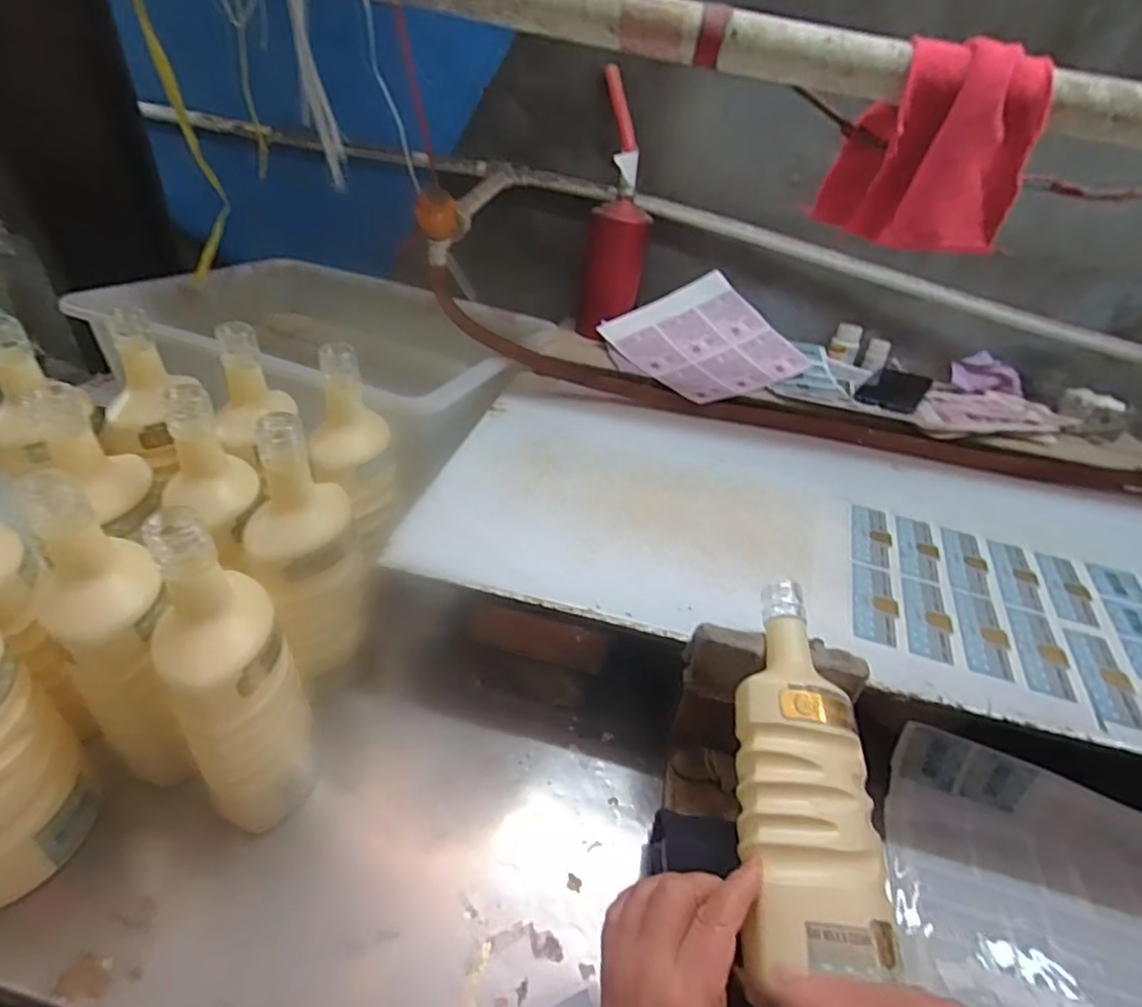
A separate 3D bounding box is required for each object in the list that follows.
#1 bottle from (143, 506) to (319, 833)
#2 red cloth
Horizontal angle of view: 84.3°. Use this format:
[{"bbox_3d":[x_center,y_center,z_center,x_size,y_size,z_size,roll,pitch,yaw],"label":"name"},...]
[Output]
[{"bbox_3d":[-0.224,0.119,0.419,0.076,0.234,0.097,-14,46,-23],"label":"bottle"},{"bbox_3d":[0.300,-0.295,0.528,0.143,0.139,0.105,19,42,13],"label":"red cloth"}]

